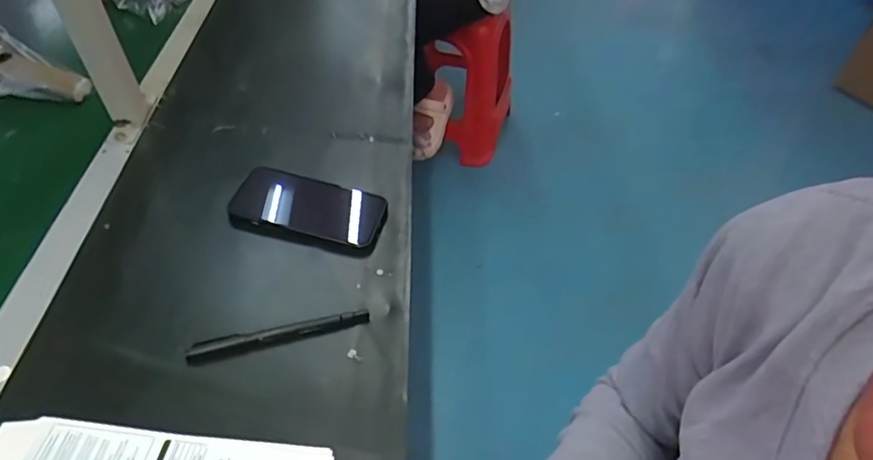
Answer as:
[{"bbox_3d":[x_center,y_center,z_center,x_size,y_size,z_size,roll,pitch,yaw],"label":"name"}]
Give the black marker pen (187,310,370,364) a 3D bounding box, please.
[{"bbox_3d":[-0.129,0.088,0.460,0.146,0.012,0.014,-9,50,-14],"label":"black marker pen"}]

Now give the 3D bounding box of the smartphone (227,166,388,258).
[{"bbox_3d":[-0.128,-0.023,0.556,0.146,0.012,0.077,13,51,7],"label":"smartphone"}]

